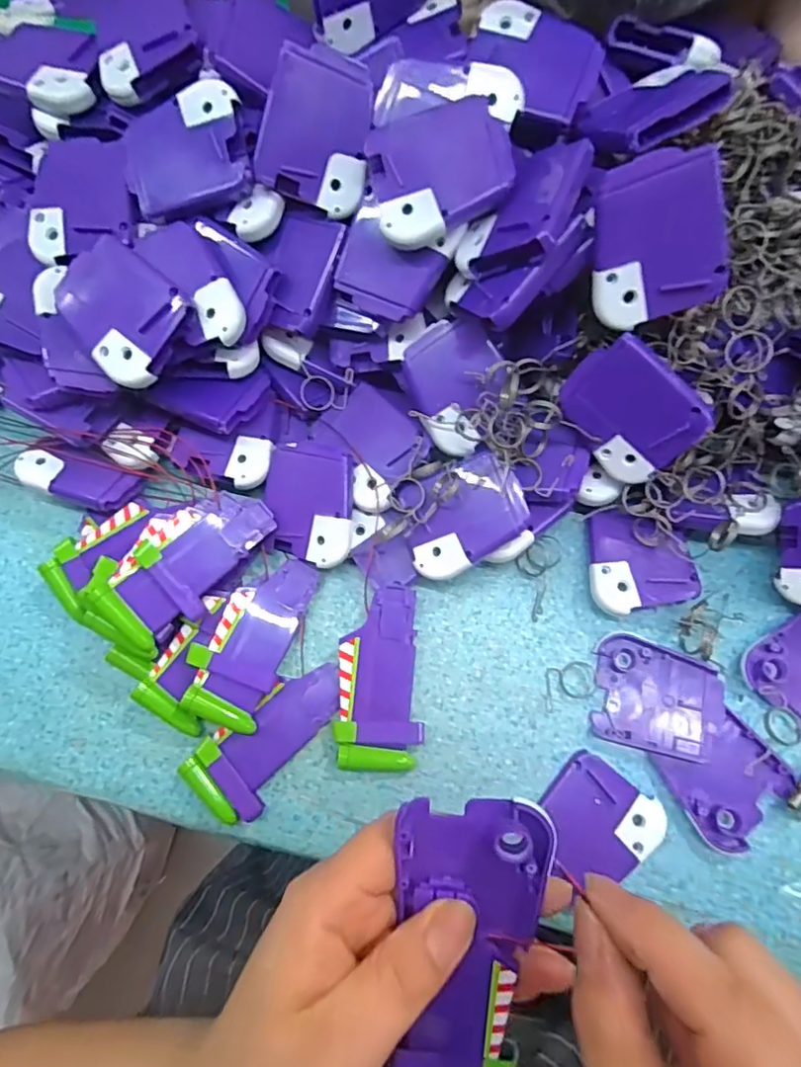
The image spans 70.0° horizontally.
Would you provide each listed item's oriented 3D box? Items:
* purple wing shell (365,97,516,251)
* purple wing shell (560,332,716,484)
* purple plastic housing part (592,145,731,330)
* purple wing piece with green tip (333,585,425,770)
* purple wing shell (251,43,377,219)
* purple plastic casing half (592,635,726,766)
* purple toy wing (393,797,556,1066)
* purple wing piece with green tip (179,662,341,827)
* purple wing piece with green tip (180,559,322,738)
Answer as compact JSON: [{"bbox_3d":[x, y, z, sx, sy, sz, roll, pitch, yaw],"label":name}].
[{"bbox_3d":[0.018,-0.161,0.255,0.061,0.012,0.053,-13,92,5],"label":"purple wing shell"},{"bbox_3d":[0.106,-0.056,0.269,0.061,0.053,0.007,39,39,2],"label":"purple wing shell"},{"bbox_3d":[0.106,-0.122,0.237,0.052,0.004,0.061,-14,116,17],"label":"purple plastic housing part"},{"bbox_3d":[-0.011,0.073,0.292,0.040,0.017,0.088,1,76,2],"label":"purple wing piece with green tip"},{"bbox_3d":[-0.037,-0.188,0.266,0.050,0.005,0.061,17,107,-12],"label":"purple wing shell"},{"bbox_3d":[0.130,0.083,0.288,0.060,0.007,0.052,13,77,5],"label":"purple plastic casing half"},{"bbox_3d":[0.022,0.148,0.202,0.049,0.009,0.118,6,97,3],"label":"purple toy wing"},{"bbox_3d":[-0.065,0.101,0.287,0.041,0.012,0.085,41,81,10],"label":"purple wing piece with green tip"},{"bbox_3d":[-0.077,0.053,0.293,0.040,0.019,0.086,21,78,6],"label":"purple wing piece with green tip"}]

